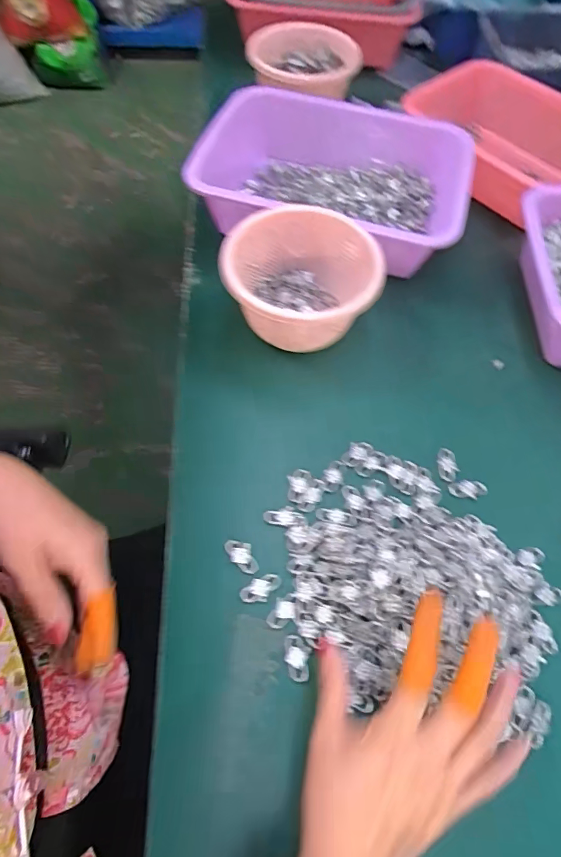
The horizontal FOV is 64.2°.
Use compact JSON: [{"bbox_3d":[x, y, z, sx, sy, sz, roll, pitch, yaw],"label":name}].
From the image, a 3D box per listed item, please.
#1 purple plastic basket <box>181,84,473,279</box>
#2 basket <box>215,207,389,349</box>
[{"bbox_3d":[0.067,-0.300,0.539,0.303,0.081,0.224,18,66,11],"label":"purple plastic basket"},{"bbox_3d":[0.025,-0.143,0.454,0.128,0.082,0.140,1,63,-1],"label":"basket"}]

